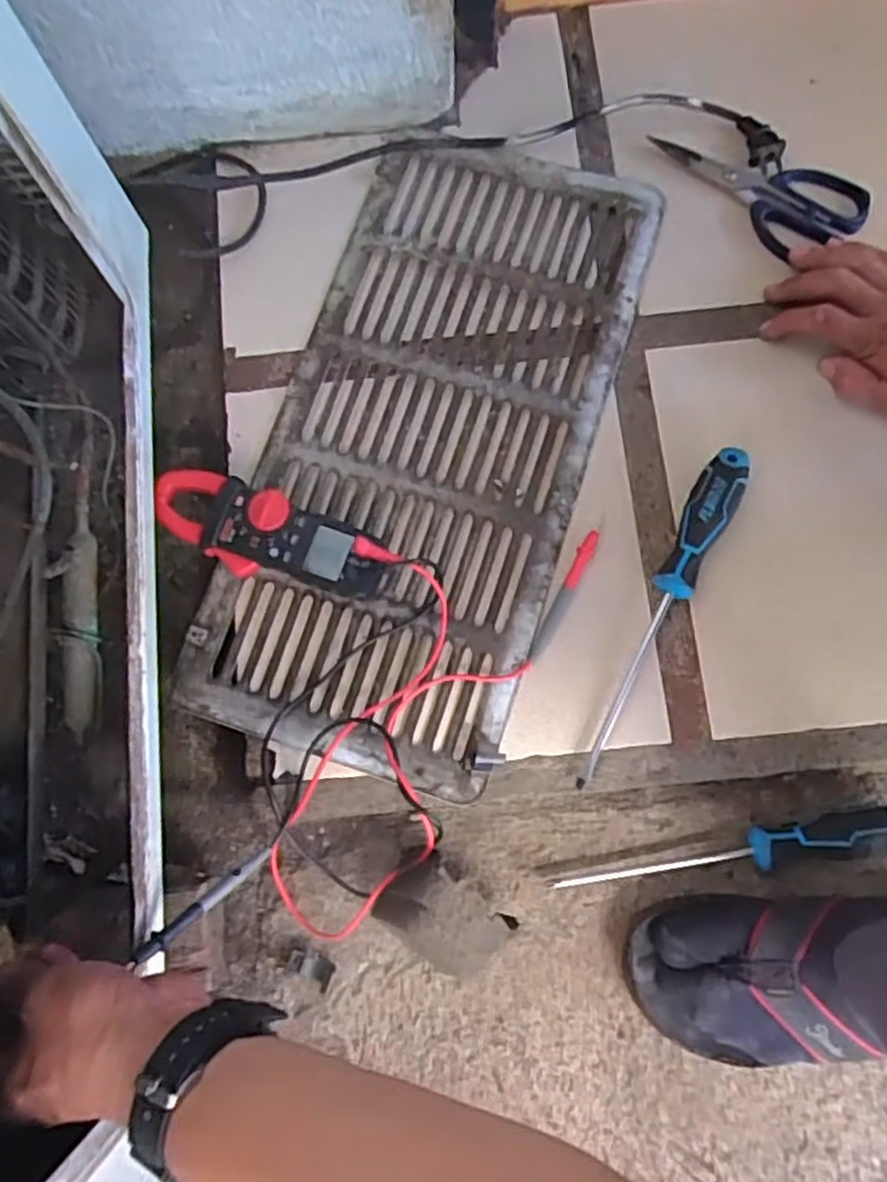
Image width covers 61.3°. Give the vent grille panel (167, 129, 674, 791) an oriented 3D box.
[{"bbox_3d":[-0.009,-0.119,0.555,0.226,0.021,0.483,18,78,6],"label":"vent grille panel"}]

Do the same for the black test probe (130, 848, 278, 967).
[{"bbox_3d":[-0.146,0.192,0.462,0.010,0.009,0.102,49,41,8],"label":"black test probe"}]

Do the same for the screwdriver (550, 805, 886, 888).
[{"bbox_3d":[0.207,0.181,0.525,0.255,0.030,0.028,-8,77,0],"label":"screwdriver"}]

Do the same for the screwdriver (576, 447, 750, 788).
[{"bbox_3d":[0.146,0.013,0.514,0.030,0.031,0.250,28,79,8],"label":"screwdriver"}]

